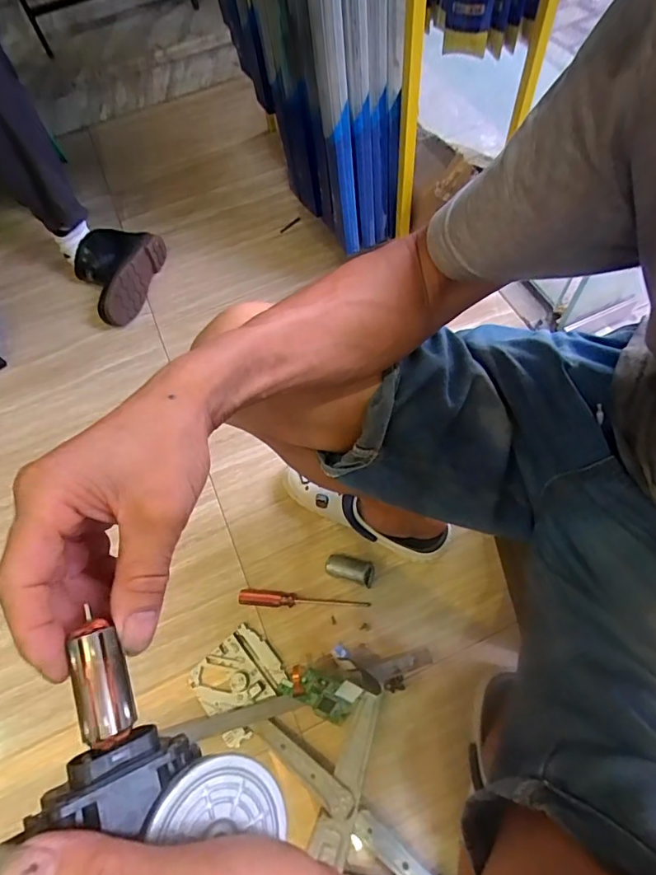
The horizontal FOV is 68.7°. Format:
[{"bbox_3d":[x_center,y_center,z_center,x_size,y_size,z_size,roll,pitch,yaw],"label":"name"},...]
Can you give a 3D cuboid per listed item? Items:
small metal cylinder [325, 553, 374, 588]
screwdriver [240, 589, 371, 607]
[{"bbox_3d":[0.033,0.203,0.745,0.076,0.044,0.032,14,66,10],"label":"small metal cylinder"},{"bbox_3d":[-0.037,0.248,0.737,0.196,0.022,0.025,1,64,4],"label":"screwdriver"}]

